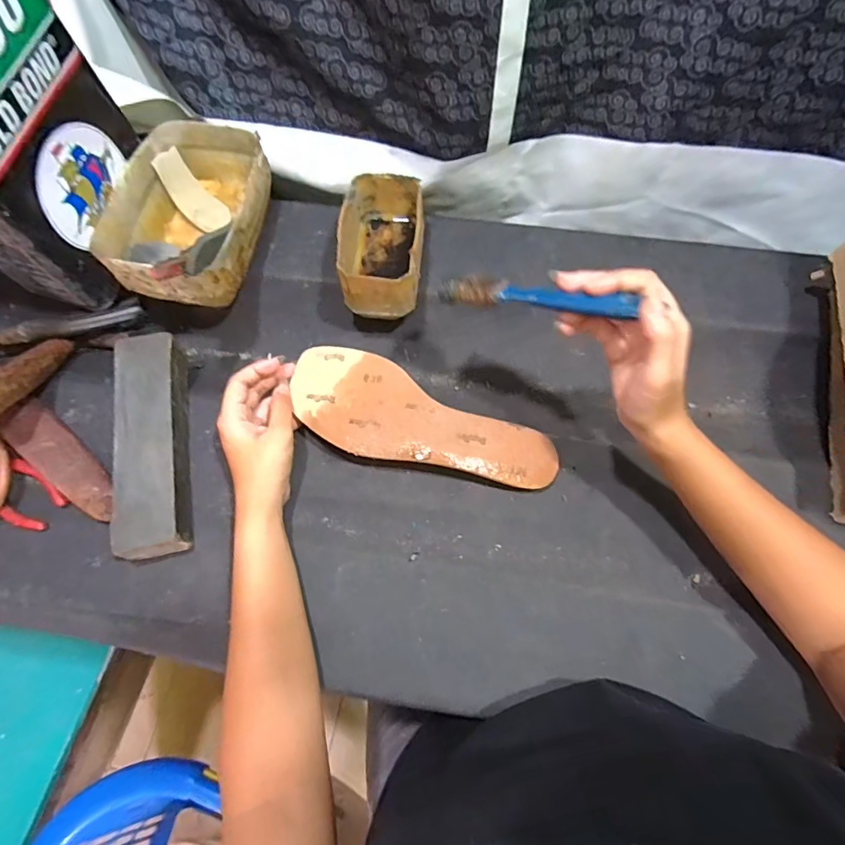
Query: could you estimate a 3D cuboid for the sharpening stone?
[{"bbox_3d":[-0.235,0.015,0.422,0.052,0.029,0.195,-10,66,-3],"label":"sharpening stone"}]

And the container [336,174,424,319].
[{"bbox_3d":[-0.038,-0.169,0.478,0.073,0.064,0.129,3,67,2],"label":"container"}]

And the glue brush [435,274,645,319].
[{"bbox_3d":[0.076,-0.090,0.347,0.143,0.009,0.024,17,69,33],"label":"glue brush"}]

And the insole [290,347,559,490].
[{"bbox_3d":[-0.004,0.005,0.420,0.235,0.015,0.081,24,74,6],"label":"insole"}]

